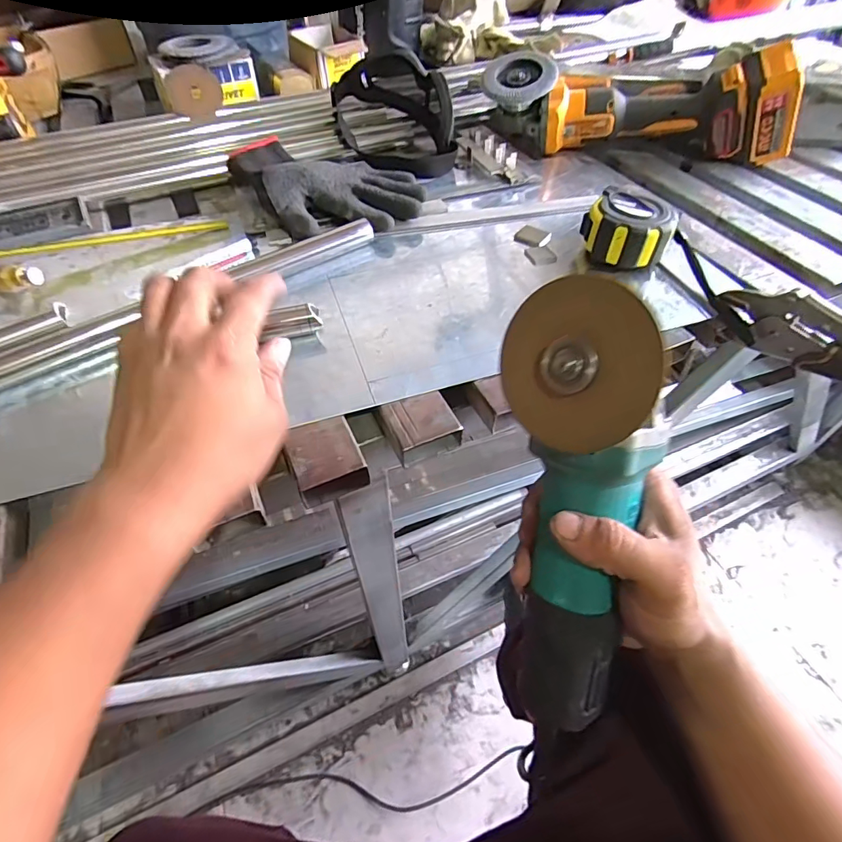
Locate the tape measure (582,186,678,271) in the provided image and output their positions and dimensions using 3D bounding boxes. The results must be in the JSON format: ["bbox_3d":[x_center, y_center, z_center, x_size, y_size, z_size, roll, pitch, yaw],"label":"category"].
[{"bbox_3d":[0.201,-0.187,0.474,0.084,0.054,0.070,34,59,24],"label":"tape measure"}]

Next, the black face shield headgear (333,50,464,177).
[{"bbox_3d":[-0.032,-0.391,0.602,0.139,0.078,0.191,-12,52,-9],"label":"black face shield headgear"}]

